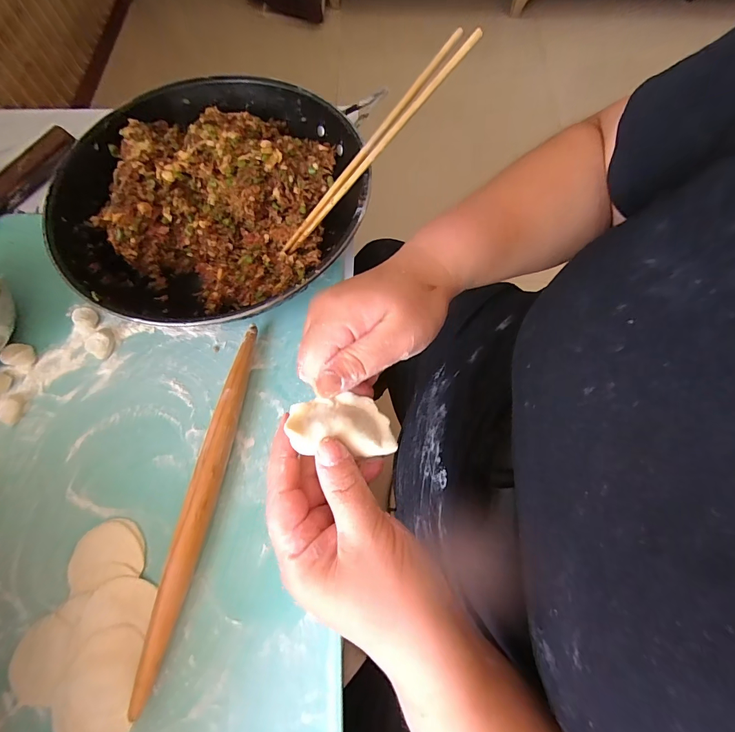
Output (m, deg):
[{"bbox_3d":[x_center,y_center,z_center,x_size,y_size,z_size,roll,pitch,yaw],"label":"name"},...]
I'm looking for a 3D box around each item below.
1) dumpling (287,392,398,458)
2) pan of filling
[{"bbox_3d":[-0.012,0.029,0.195,0.052,0.017,0.031,1,69,0],"label":"dumpling"},{"bbox_3d":[-0.154,-0.165,0.413,0.295,0.095,0.302,3,69,1],"label":"pan of filling"}]

